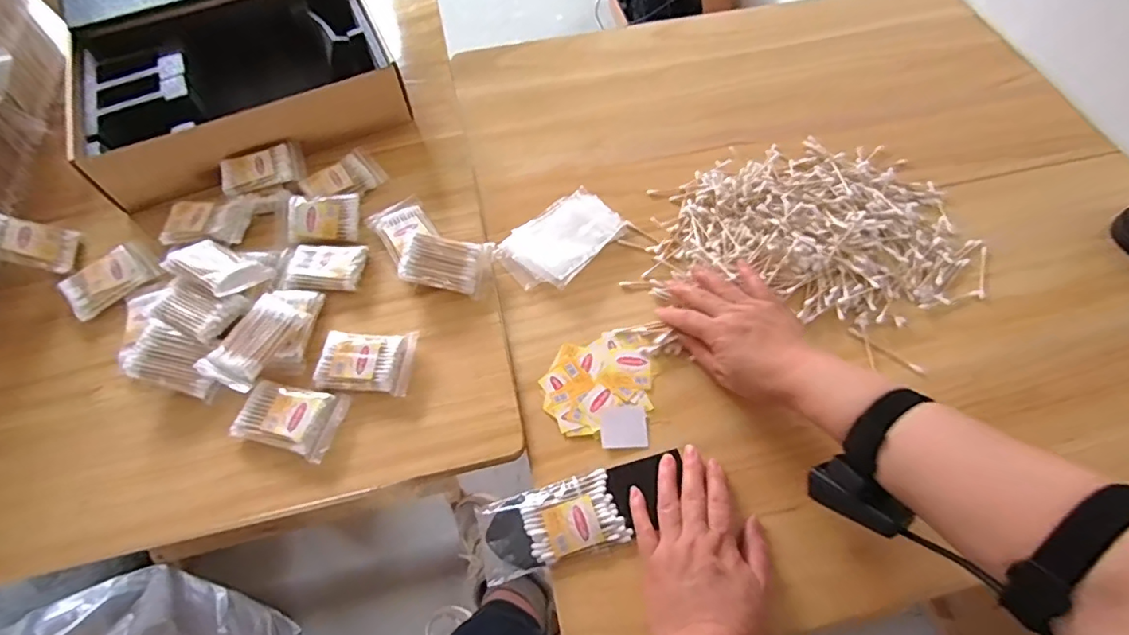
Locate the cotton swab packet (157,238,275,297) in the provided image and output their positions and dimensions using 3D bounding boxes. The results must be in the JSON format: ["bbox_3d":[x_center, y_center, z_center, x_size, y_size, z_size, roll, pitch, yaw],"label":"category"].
[{"bbox_3d":[-0.353,-0.053,0.557,0.086,0.018,0.062,29,41,11],"label":"cotton swab packet"}]

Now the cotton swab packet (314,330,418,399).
[{"bbox_3d":[-0.189,0.042,0.524,0.085,0.019,0.063,3,60,3],"label":"cotton swab packet"}]

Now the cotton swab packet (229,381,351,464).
[{"bbox_3d":[-0.249,0.091,0.499,0.088,0.020,0.059,14,61,9],"label":"cotton swab packet"}]

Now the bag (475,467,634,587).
[{"bbox_3d":[-0.012,0.173,0.460,0.119,0.007,0.062,-15,61,-7],"label":"bag"}]

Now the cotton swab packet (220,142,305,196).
[{"bbox_3d":[-0.347,-0.170,0.629,0.088,0.016,0.054,-24,62,-12],"label":"cotton swab packet"}]

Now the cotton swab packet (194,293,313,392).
[{"bbox_3d":[-0.299,0.019,0.524,0.063,0.015,0.098,20,62,12],"label":"cotton swab packet"}]

